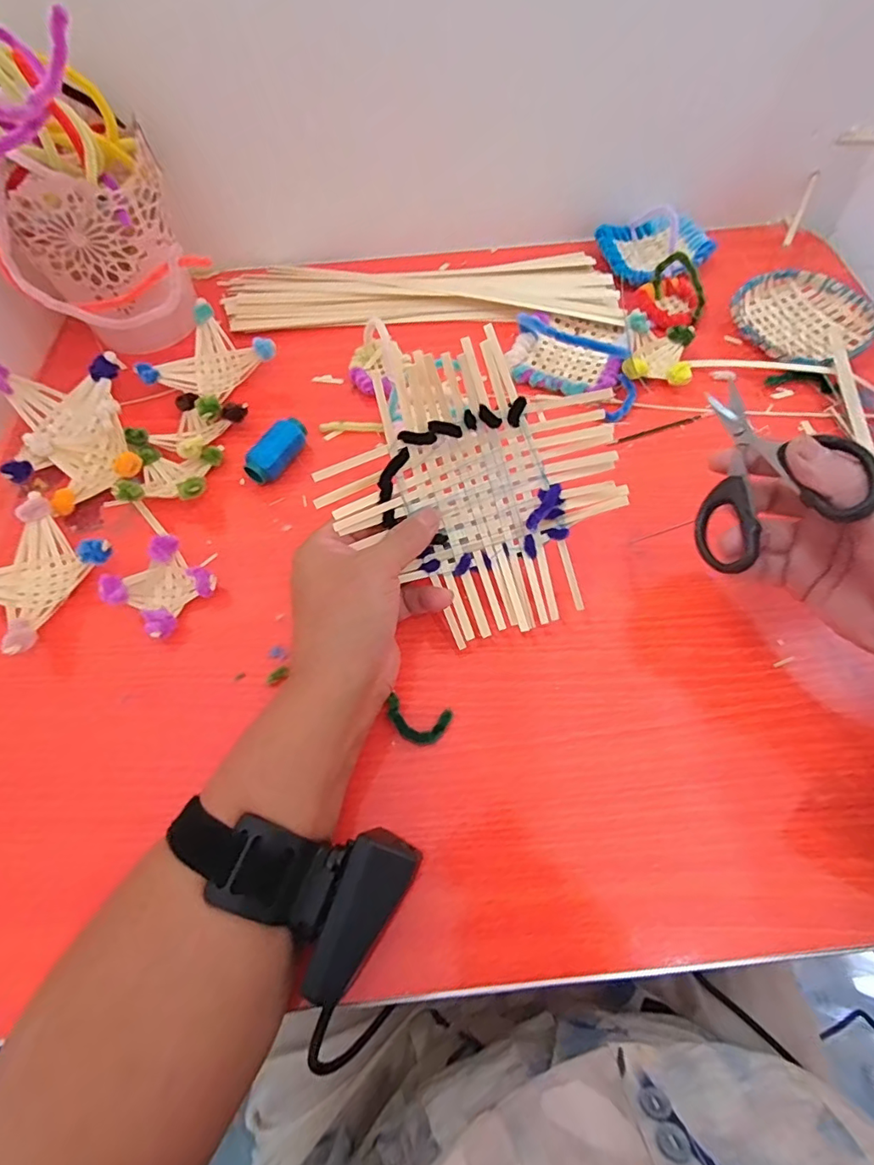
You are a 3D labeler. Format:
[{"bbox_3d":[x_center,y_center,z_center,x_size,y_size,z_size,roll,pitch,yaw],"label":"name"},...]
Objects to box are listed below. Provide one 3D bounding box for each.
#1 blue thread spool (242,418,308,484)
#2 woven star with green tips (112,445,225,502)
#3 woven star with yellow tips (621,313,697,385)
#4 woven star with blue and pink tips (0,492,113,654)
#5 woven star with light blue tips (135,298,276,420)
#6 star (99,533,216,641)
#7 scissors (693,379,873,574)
[{"bbox_3d":[-0.120,-0.097,0.398,0.023,0.024,0.057,28,68,15],"label":"blue thread spool"},{"bbox_3d":[-0.196,-0.079,0.389,0.061,0.030,0.059,-3,63,0],"label":"woven star with green tips"},{"bbox_3d":[0.180,-0.190,0.430,0.053,0.026,0.069,9,64,6],"label":"woven star with yellow tips"},{"bbox_3d":[-0.265,-0.005,0.350,0.080,0.034,0.081,30,68,15],"label":"woven star with blue and pink tips"},{"bbox_3d":[-0.188,-0.180,0.432,0.082,0.032,0.080,30,68,16],"label":"woven star with light blue tips"},{"bbox_3d":[-0.180,0.004,0.346,0.050,0.030,0.053,35,70,17],"label":"star"},{"bbox_3d":[0.163,-0.062,0.273,0.007,0.079,0.101,17,52,-34],"label":"scissors"}]

